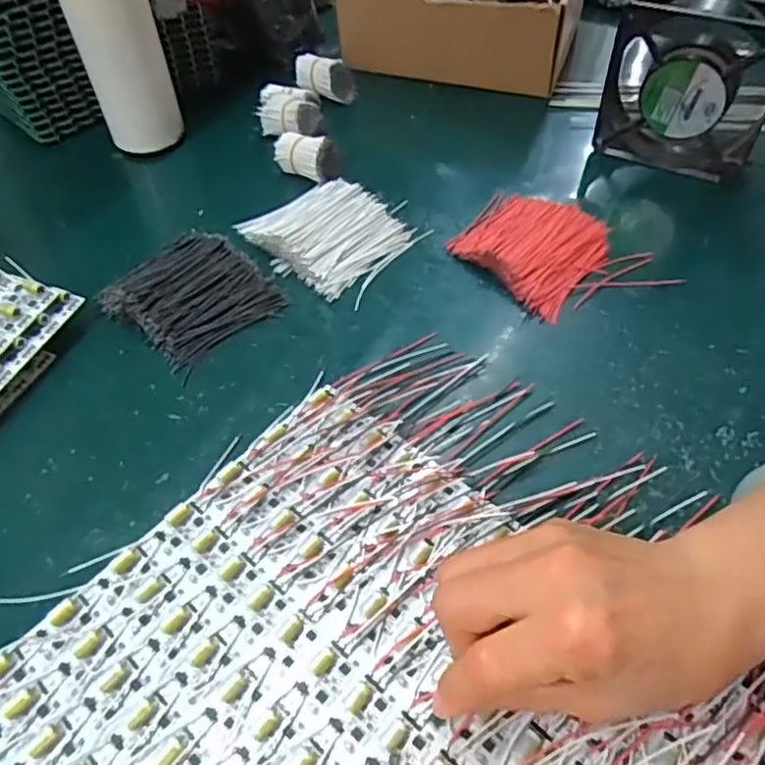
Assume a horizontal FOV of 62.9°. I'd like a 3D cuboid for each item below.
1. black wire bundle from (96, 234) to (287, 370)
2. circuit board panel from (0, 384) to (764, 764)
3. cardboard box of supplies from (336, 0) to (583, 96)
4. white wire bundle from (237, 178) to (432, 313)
[{"bbox_3d":[-0.130,-0.063,0.431,0.094,0.020,0.091,35,61,24],"label":"black wire bundle"},{"bbox_3d":[-0.009,0.146,0.276,0.283,0.013,0.236,36,61,24],"label":"circuit board panel"},{"bbox_3d":[0.079,-0.363,0.613,0.208,0.102,0.172,16,55,13],"label":"cardboard box of supplies"},{"bbox_3d":[-0.043,-0.117,0.471,0.116,0.018,0.097,30,59,21],"label":"white wire bundle"}]

